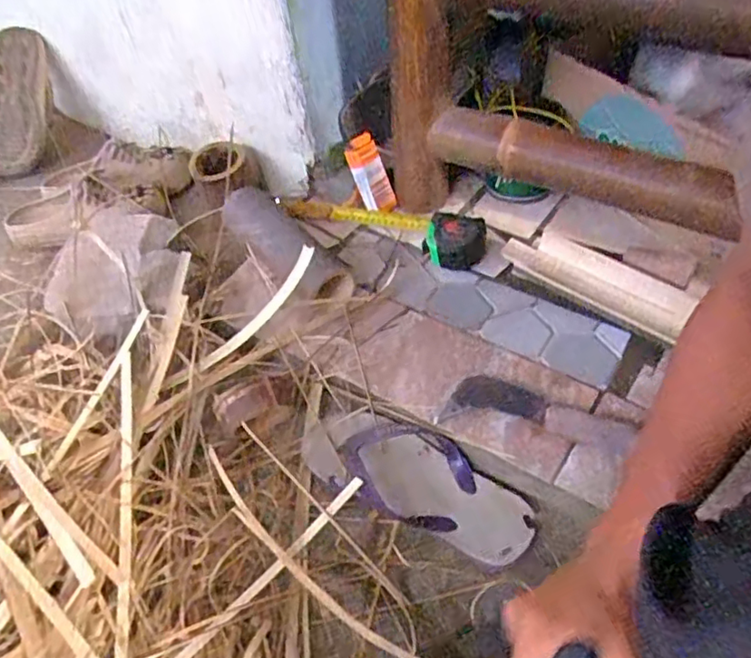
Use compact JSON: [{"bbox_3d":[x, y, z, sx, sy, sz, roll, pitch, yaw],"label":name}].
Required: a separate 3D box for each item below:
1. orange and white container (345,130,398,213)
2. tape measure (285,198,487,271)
[{"bbox_3d":[-0.006,-0.220,0.866,0.047,0.110,0.029,-40,32,-27],"label":"orange and white container"},{"bbox_3d":[0.001,-0.150,0.857,0.311,0.039,0.085,16,52,18],"label":"tape measure"}]

